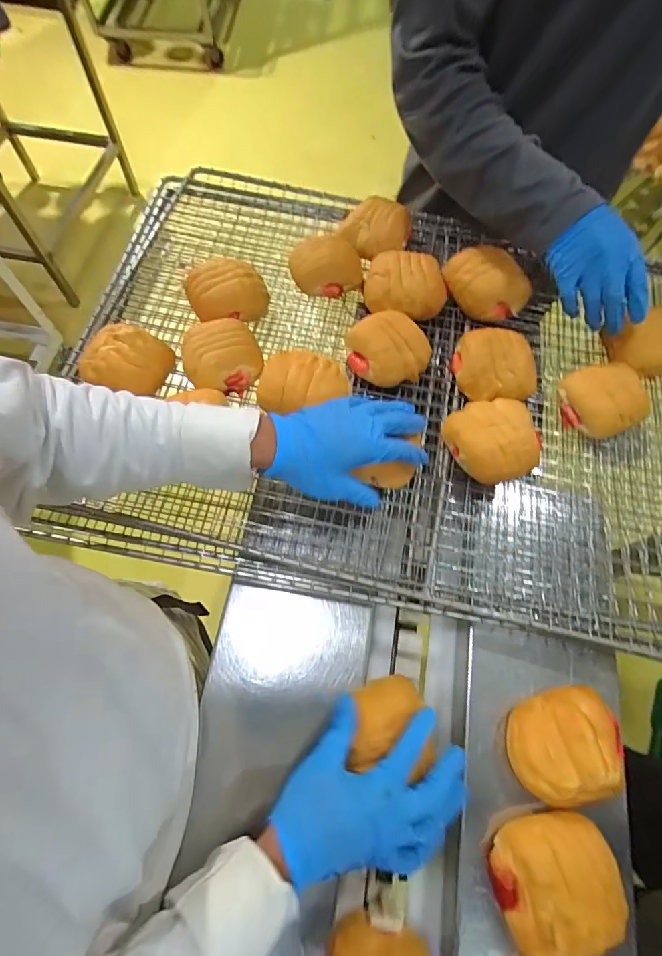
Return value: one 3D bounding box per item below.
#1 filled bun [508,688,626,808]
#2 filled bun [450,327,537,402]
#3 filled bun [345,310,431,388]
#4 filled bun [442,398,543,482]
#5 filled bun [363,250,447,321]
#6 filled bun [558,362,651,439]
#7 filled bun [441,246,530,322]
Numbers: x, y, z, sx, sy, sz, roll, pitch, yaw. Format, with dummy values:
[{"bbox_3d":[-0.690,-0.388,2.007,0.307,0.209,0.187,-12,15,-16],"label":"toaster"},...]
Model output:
[{"bbox_3d":[0.219,0.244,0.407,0.106,0.039,0.082,-19,67,-7],"label":"filled bun"},{"bbox_3d":[0.192,-0.136,0.529,0.093,0.058,0.093,-7,66,-1],"label":"filled bun"},{"bbox_3d":[0.065,-0.150,0.537,0.081,0.052,0.088,-1,66,1],"label":"filled bun"},{"bbox_3d":[0.177,-0.043,0.493,0.099,0.057,0.097,-9,66,-2],"label":"filled bun"},{"bbox_3d":[0.096,-0.252,0.579,0.107,0.050,0.092,2,67,3],"label":"filled bun"},{"bbox_3d":[0.312,-0.085,0.518,0.072,0.062,0.083,-13,67,-4],"label":"filled bun"},{"bbox_3d":[0.195,-0.247,0.570,0.106,0.060,0.062,38,73,16],"label":"filled bun"}]

